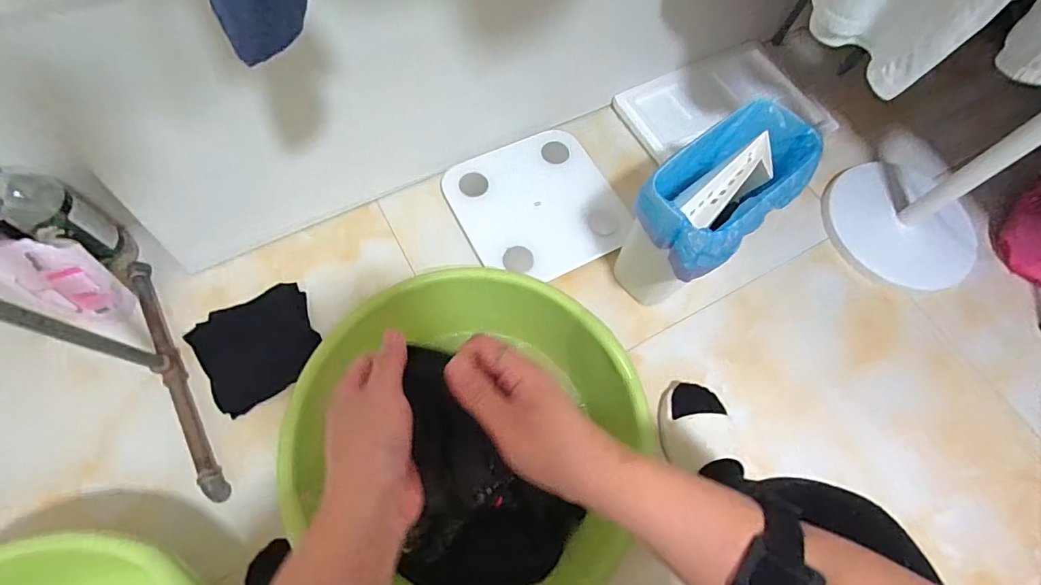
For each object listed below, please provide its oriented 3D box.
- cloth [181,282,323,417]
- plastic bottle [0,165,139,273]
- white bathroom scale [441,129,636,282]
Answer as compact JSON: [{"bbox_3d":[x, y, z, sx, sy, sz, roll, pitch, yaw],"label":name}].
[{"bbox_3d":[-0.415,0.082,0.769,0.175,0.041,0.169,-28,71,-15],"label":"cloth"},{"bbox_3d":[-0.694,-0.109,0.746,0.093,0.232,0.092,12,66,1],"label":"plastic bottle"},{"bbox_3d":[0.034,-0.166,0.919,0.287,0.024,0.293,-25,70,-14],"label":"white bathroom scale"}]

